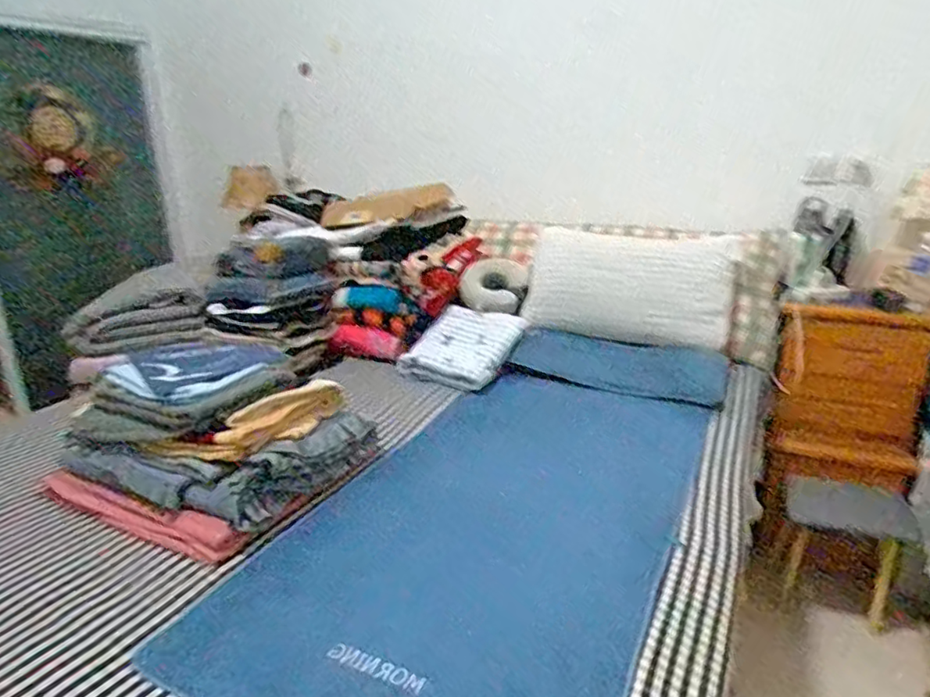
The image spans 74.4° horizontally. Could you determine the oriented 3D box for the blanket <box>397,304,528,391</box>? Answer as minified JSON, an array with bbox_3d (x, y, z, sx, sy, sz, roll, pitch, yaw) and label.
[{"bbox_3d":[0.007,-0.015,1.868,0.249,0.036,0.392,32,52,7],"label":"blanket"}]

